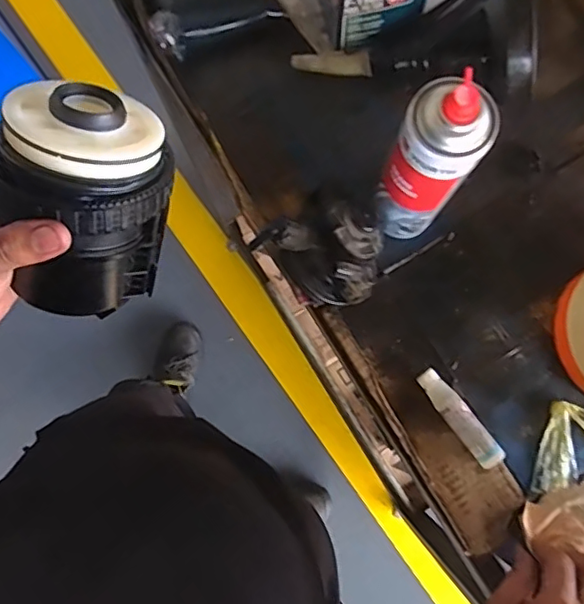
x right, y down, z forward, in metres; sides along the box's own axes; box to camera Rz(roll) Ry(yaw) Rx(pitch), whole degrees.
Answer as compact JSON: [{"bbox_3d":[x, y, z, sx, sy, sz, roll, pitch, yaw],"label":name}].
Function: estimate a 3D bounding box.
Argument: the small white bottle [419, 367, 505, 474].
[{"bbox_3d":[0.159,0.111,0.541,0.024,0.027,0.105,-38,81,-5],"label":"small white bottle"}]

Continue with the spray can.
[{"bbox_3d":[0.114,-0.111,0.490,0.067,0.223,0.062,32,82,6],"label":"spray can"}]

